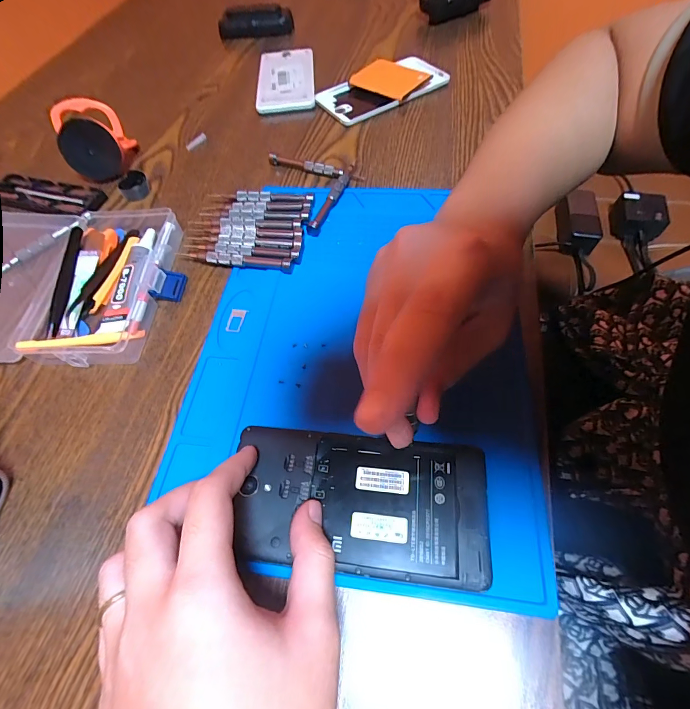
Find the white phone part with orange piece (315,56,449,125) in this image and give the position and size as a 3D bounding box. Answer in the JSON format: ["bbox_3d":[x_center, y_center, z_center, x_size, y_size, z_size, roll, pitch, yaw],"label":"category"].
[{"bbox_3d":[0.045,-0.320,0.427,0.142,0.019,0.071,-30,63,-12],"label":"white phone part with orange piece"}]

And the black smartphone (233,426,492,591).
[{"bbox_3d":[0.008,0.082,0.205,0.139,0.008,0.073,4,61,7],"label":"black smartphone"}]

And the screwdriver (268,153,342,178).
[{"bbox_3d":[-0.040,-0.193,0.367,0.081,0.014,0.009,18,64,14],"label":"screwdriver"}]

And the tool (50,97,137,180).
[{"bbox_3d":[-0.264,-0.227,0.381,0.063,0.070,0.047,-8,33,-7],"label":"tool"}]

